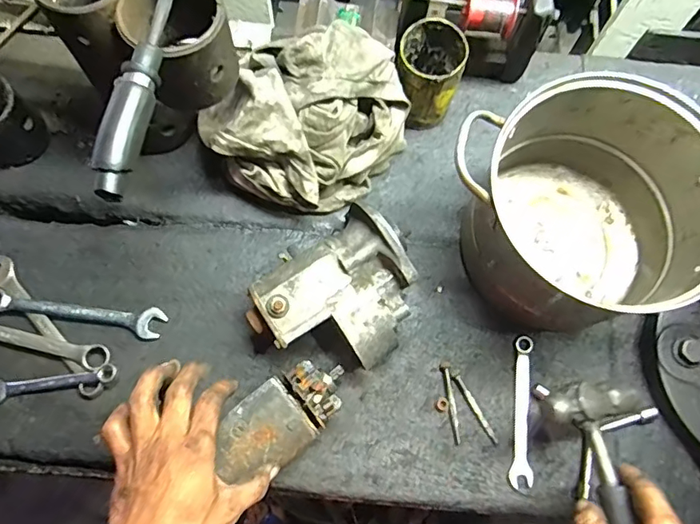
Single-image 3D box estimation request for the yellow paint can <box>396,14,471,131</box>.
[{"bbox_3d":[0.092,-0.217,0.604,0.070,0.107,0.075,0,74,0],"label":"yellow paint can"}]

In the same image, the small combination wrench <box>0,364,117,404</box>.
[{"bbox_3d":[-0.324,0.132,0.554,0.142,0.013,0.025,-7,74,-2],"label":"small combination wrench"}]

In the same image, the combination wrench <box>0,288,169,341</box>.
[{"bbox_3d":[-0.309,0.056,0.574,0.197,0.019,0.033,8,74,2],"label":"combination wrench"}]

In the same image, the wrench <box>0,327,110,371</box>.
[{"bbox_3d":[-0.372,0.080,0.564,0.224,0.015,0.033,13,74,4],"label":"wrench"}]

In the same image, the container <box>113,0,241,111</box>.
[{"bbox_3d":[-0.149,-0.193,0.449,0.086,0.078,0.087,-35,76,-12],"label":"container"}]

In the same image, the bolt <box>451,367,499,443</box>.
[{"bbox_3d":[0.134,0.156,0.552,0.009,0.006,0.085,-26,76,-7],"label":"bolt"}]

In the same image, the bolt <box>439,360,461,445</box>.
[{"bbox_3d":[0.110,0.151,0.555,0.011,0.006,0.087,-7,74,-2],"label":"bolt"}]

